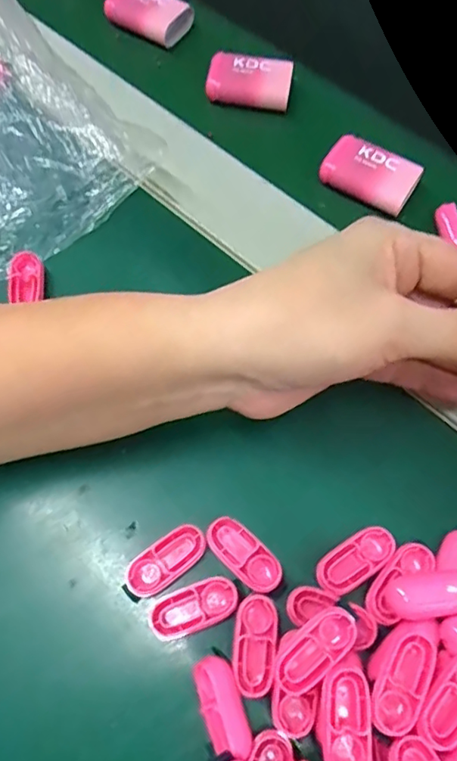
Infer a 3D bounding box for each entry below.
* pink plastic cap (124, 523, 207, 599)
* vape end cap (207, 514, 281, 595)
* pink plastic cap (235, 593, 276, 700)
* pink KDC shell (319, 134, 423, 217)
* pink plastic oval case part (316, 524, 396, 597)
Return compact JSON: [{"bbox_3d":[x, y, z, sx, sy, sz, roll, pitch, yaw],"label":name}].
[{"bbox_3d":[-0.025,0.071,0.219,0.034,0.008,0.015,-32,70,-16],"label":"pink plastic cap"},{"bbox_3d":[0.006,0.069,0.220,0.033,0.007,0.015,39,69,15],"label":"vape end cap"},{"bbox_3d":[0.010,0.097,0.205,0.014,0.004,0.034,6,64,0],"label":"pink plastic cap"},{"bbox_3d":[0.079,-0.115,0.307,0.051,0.011,0.033,36,68,14],"label":"pink KDC shell"},{"bbox_3d":[0.051,0.071,0.219,0.034,0.004,0.016,-32,70,-16],"label":"pink plastic oval case part"}]

